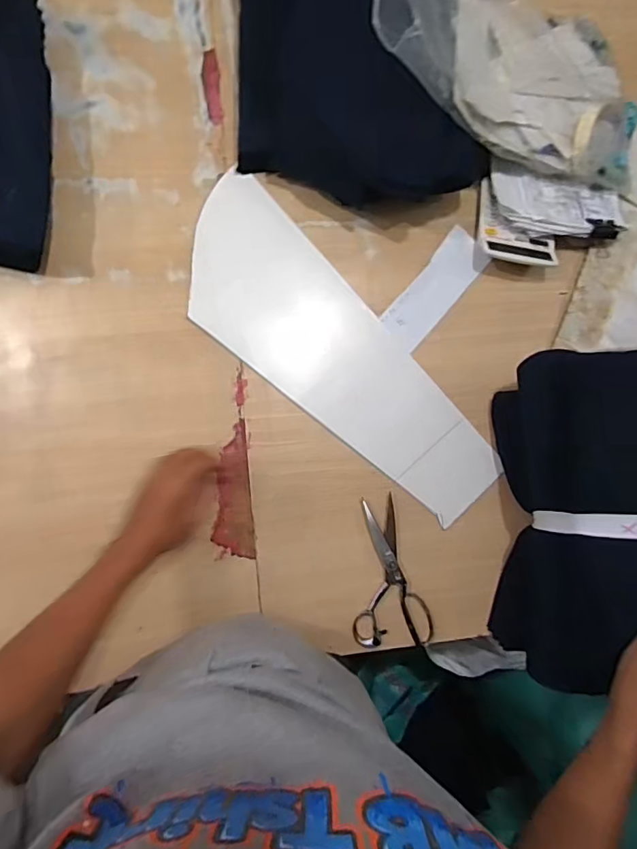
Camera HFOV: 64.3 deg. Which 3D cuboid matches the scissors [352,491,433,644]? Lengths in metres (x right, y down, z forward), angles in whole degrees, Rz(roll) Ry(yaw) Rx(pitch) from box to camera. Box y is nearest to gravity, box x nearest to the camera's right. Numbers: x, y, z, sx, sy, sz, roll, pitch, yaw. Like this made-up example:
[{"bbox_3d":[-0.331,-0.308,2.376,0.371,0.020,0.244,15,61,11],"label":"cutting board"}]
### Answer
[{"bbox_3d":[0.085,0.219,0.714,0.108,0.014,0.212,-18,88,-8],"label":"scissors"}]

